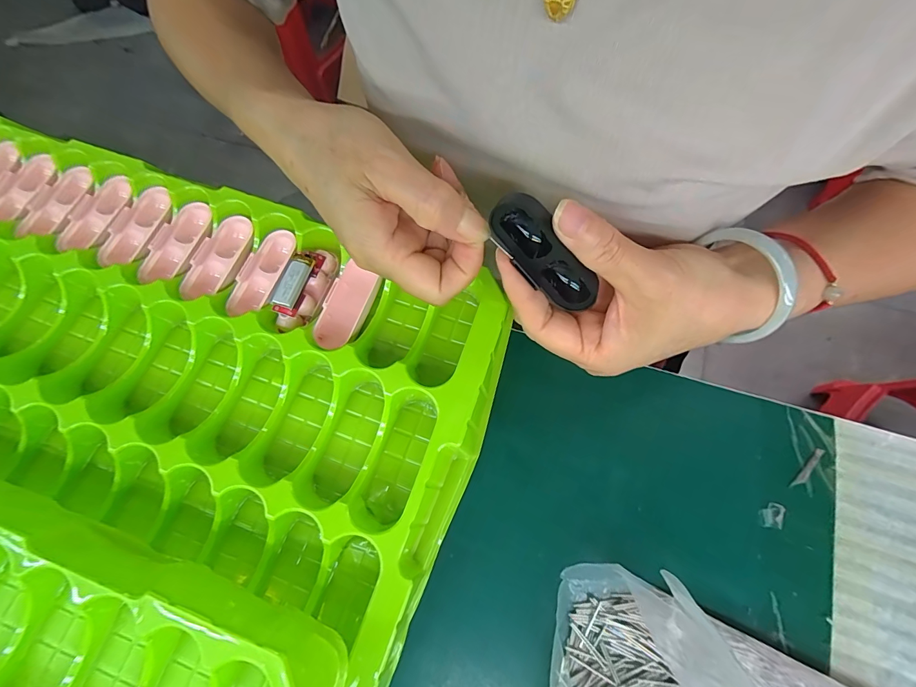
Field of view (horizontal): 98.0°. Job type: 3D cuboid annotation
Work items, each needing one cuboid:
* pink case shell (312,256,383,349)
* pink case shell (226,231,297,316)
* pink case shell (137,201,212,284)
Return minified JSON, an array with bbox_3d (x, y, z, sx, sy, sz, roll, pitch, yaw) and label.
[{"bbox_3d":[-0.067,-0.023,0.244,0.021,0.018,0.053,18,72,6],"label":"pink case shell"},{"bbox_3d":[-0.121,-0.044,0.249,0.024,0.010,0.060,12,71,4],"label":"pink case shell"},{"bbox_3d":[-0.176,-0.063,0.254,0.029,0.011,0.059,11,71,4],"label":"pink case shell"}]

